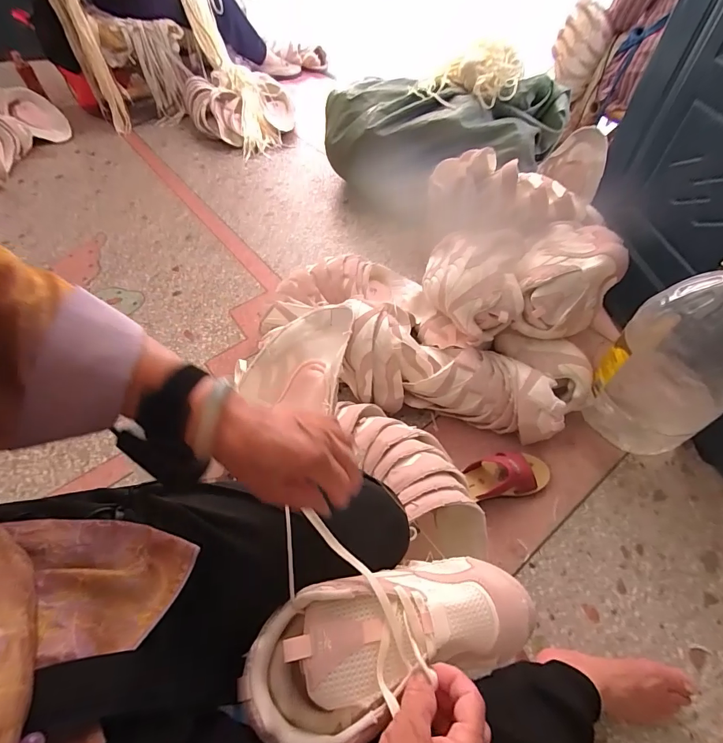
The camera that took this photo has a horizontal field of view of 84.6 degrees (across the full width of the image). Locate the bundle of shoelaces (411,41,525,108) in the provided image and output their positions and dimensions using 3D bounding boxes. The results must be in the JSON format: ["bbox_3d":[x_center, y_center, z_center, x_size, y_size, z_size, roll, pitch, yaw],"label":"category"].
[{"bbox_3d":[0.296,-0.823,1.122,0.296,0.131,0.116,7,54,6],"label":"bundle of shoelaces"}]

